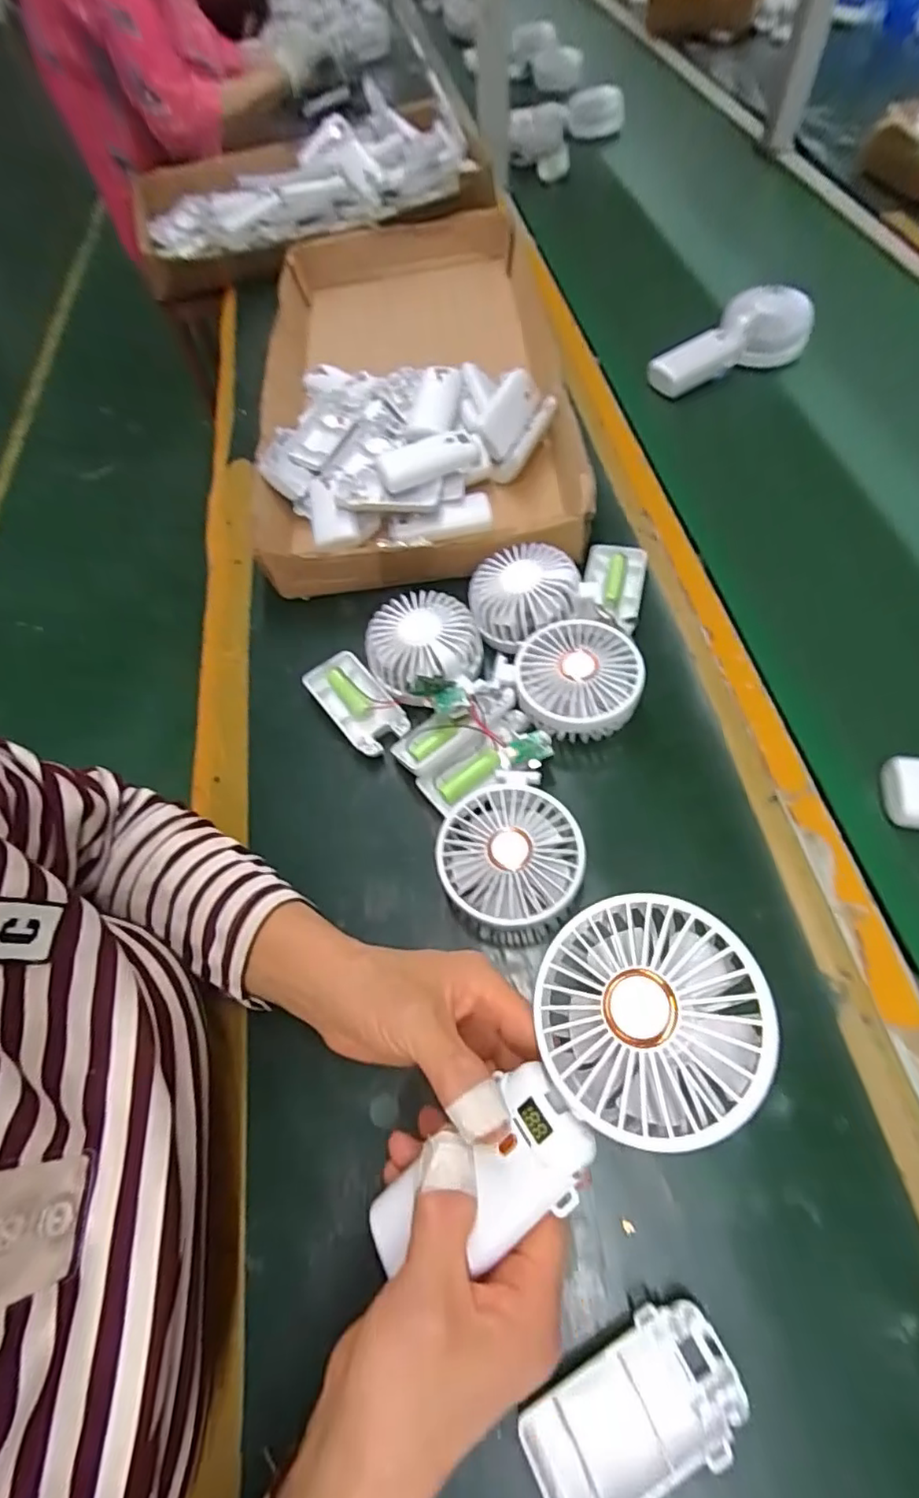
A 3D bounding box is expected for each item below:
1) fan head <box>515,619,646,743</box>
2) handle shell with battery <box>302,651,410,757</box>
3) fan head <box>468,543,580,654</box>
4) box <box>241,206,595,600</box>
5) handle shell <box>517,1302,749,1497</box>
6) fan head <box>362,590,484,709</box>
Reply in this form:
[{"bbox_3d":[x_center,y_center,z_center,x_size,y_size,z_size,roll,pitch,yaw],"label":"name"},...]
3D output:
[{"bbox_3d":[0.083,-0.049,0.416,0.083,0.037,0.083,-1,62,3],"label":"fan head"},{"bbox_3d":[-0.079,-0.034,0.450,0.044,0.024,0.092,-36,66,-15],"label":"handle shell with battery"},{"bbox_3d":[0.050,-0.118,0.452,0.079,0.039,0.076,-1,62,3],"label":"fan head"},{"bbox_3d":[-0.044,-0.385,0.663,0.307,0.152,0.579,-2,62,2],"label":"box"},{"bbox_3d":[0.075,0.290,0.255,0.094,0.017,0.052,-23,63,-9],"label":"handle shell"},{"bbox_3d":[-0.026,-0.078,0.443,0.084,0.034,0.079,-1,62,3],"label":"fan head"}]

